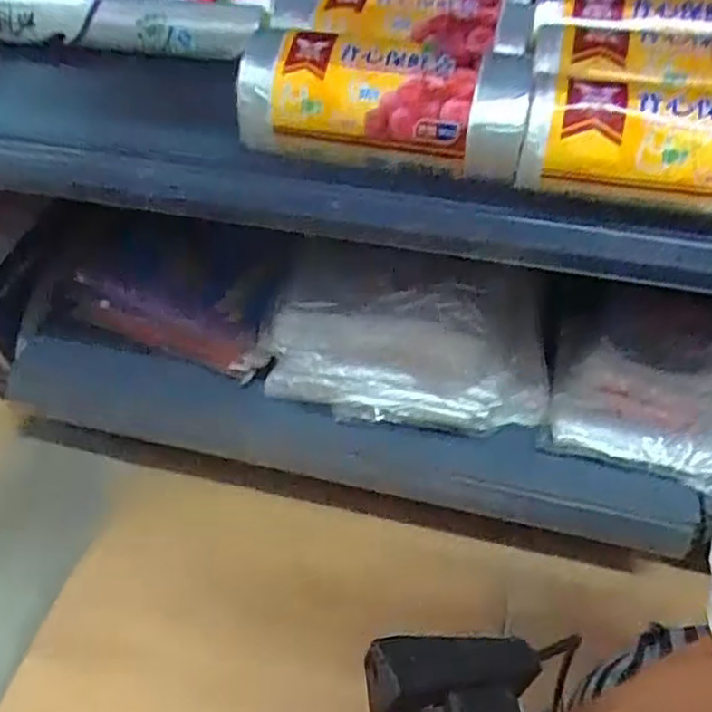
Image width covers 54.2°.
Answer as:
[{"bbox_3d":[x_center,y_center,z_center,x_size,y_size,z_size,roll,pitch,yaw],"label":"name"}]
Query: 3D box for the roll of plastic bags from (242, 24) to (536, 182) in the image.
[{"bbox_3d":[0.021,-0.206,0.550,0.224,0.082,0.081,6,53,7],"label":"roll of plastic bags"}]

